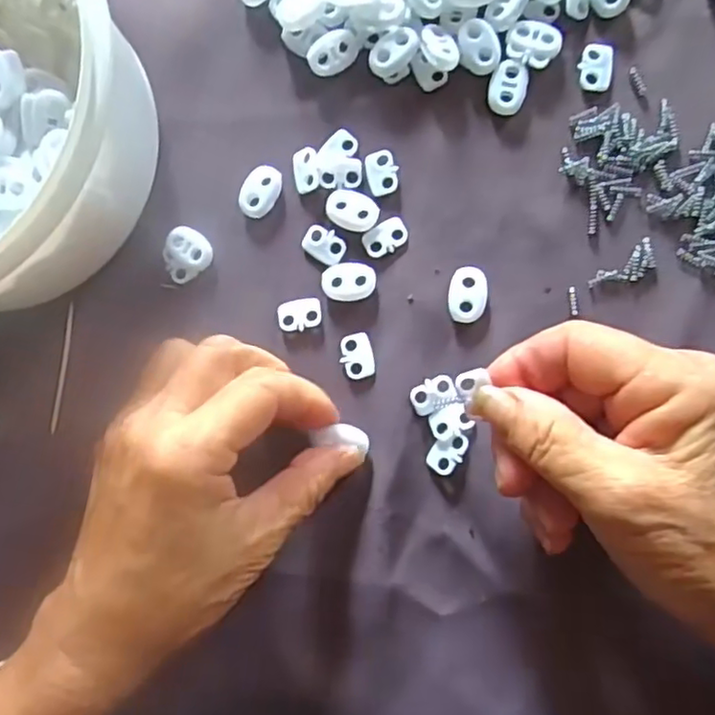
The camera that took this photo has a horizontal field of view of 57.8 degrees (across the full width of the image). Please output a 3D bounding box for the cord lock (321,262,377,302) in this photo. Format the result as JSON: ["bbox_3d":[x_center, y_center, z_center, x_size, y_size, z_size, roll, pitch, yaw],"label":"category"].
[{"bbox_3d":[-0.004,-0.032,0.273,0.023,0.004,0.016,3,87,7],"label":"cord lock"}]

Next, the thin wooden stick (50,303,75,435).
[{"bbox_3d":[-0.133,0.005,0.291,0.004,0.004,0.058,9,88,8],"label":"thin wooden stick"}]

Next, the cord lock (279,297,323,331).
[{"bbox_3d":[-0.025,-0.018,0.276,0.018,0.004,0.013,-10,86,7],"label":"cord lock"}]

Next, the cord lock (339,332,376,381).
[{"bbox_3d":[0.000,-0.001,0.271,0.014,0.004,0.019,-5,86,7],"label":"cord lock"}]

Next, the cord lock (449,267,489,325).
[{"bbox_3d":[0.046,-0.026,0.266,0.015,0.004,0.023,10,88,8],"label":"cord lock"}]

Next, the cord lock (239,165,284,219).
[{"bbox_3d":[-0.042,-0.072,0.281,0.015,0.004,0.023,31,91,8],"label":"cord lock"}]

